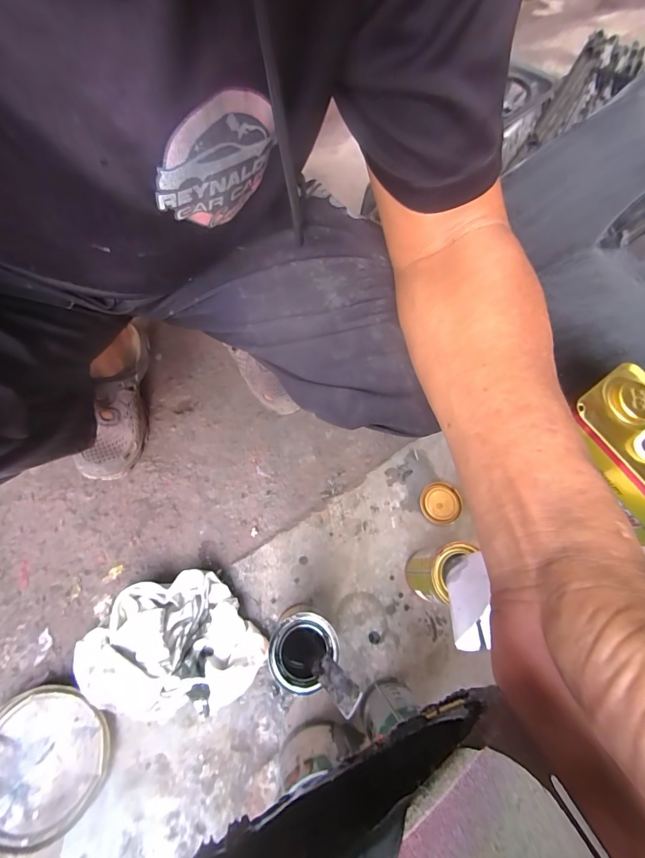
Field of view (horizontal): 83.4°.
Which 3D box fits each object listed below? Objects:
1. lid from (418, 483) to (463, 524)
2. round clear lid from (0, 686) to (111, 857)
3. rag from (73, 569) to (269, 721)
[{"bbox_3d":[0.186,0.116,0.567,0.062,0.010,0.065,1,67,-2],"label":"lid"},{"bbox_3d":[-0.339,0.397,0.429,0.162,0.017,0.149,1,67,-2],"label":"round clear lid"},{"bbox_3d":[-0.198,0.284,0.461,0.197,0.056,0.188,-37,73,-16],"label":"rag"}]

